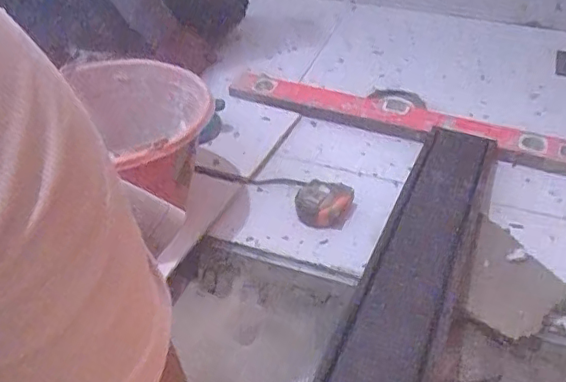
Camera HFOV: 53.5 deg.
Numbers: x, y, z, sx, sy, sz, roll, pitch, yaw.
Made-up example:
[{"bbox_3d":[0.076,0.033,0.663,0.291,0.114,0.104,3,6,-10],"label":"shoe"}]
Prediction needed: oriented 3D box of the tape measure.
[{"bbox_3d":[-0.018,0.002,0.814,0.248,0.035,0.075,12,45,16],"label":"tape measure"}]

